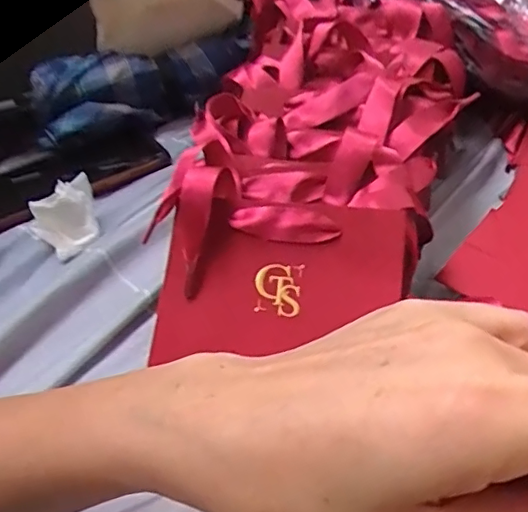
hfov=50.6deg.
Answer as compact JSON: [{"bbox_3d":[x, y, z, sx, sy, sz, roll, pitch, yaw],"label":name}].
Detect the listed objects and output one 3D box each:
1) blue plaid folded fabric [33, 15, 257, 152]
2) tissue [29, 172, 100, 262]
[{"bbox_3d":[-0.115,-0.174,0.556,0.220,0.059,0.094,-14,44,-11],"label":"blue plaid folded fabric"},{"bbox_3d":[-0.150,-0.031,0.425,0.053,0.038,0.057,-24,47,-20],"label":"tissue"}]

